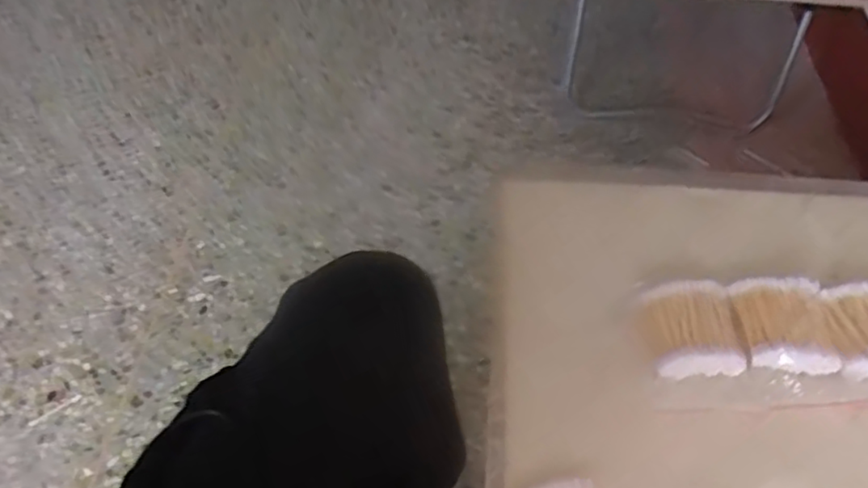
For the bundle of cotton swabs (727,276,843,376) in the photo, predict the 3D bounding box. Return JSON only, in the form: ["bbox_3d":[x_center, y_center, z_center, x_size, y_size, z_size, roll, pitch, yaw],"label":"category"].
[{"bbox_3d":[0.262,0.059,0.483,0.063,0.027,0.076,-1,52,1],"label":"bundle of cotton swabs"}]

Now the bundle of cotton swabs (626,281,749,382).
[{"bbox_3d":[0.190,0.064,0.488,0.074,0.020,0.072,-5,52,-1],"label":"bundle of cotton swabs"}]

